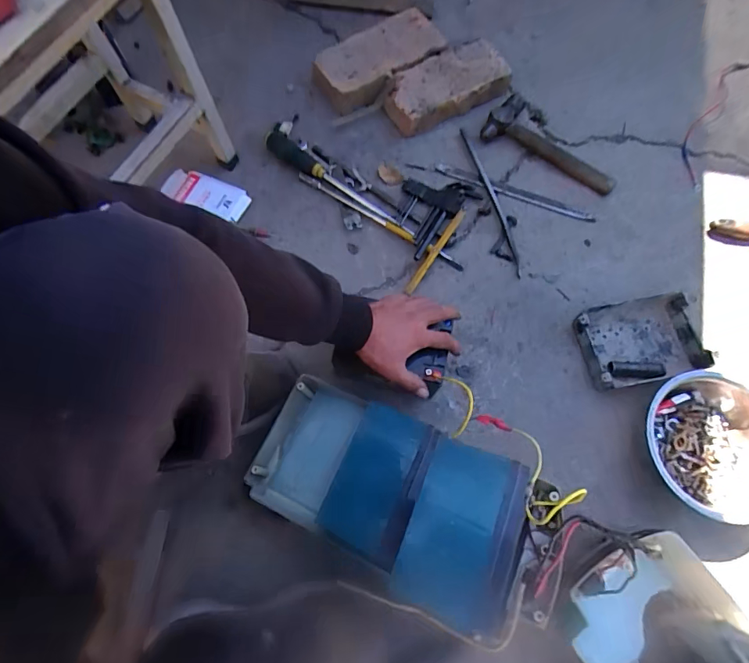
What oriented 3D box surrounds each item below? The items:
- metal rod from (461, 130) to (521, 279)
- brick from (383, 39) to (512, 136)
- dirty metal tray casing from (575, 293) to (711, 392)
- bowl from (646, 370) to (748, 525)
[{"bbox_3d":[0.207,-0.231,0.764,0.020,0.014,0.295,-14,71,-6],"label":"metal rod"},{"bbox_3d":[0.132,-0.452,0.818,0.244,0.046,0.113,-32,72,-9],"label":"brick"},{"bbox_3d":[0.396,0.015,0.661,0.170,0.046,0.121,-10,71,-5],"label":"dirty metal tray casing"},{"bbox_3d":[0.444,0.155,0.591,0.186,0.079,0.173,-1,70,2],"label":"bowl"}]

